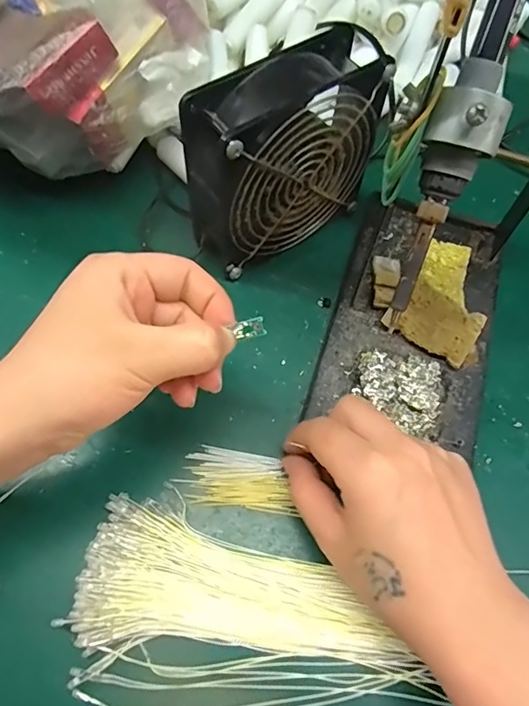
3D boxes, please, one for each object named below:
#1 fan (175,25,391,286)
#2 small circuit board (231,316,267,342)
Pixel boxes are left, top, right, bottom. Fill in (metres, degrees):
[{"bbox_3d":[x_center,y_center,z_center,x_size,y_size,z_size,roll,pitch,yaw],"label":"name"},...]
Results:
[{"bbox_3d":[0.017,-0.118,0.310,0.132,0.118,0.046,-33,71,-17],"label":"fan"},{"bbox_3d":[-0.007,-0.011,0.225,0.013,0.004,0.008,-17,104,2],"label":"small circuit board"}]

